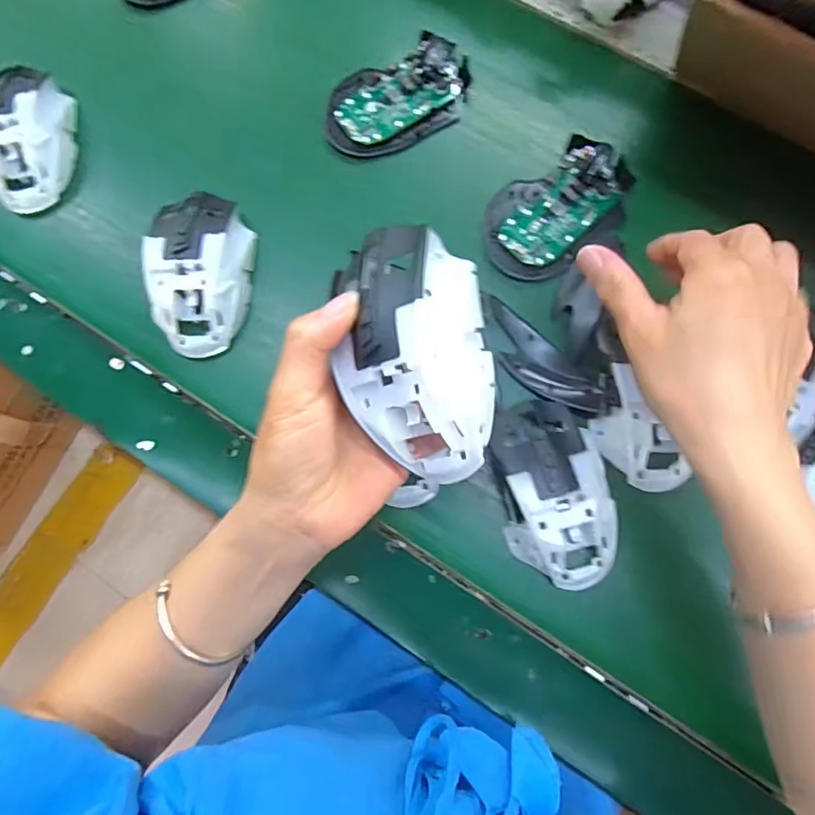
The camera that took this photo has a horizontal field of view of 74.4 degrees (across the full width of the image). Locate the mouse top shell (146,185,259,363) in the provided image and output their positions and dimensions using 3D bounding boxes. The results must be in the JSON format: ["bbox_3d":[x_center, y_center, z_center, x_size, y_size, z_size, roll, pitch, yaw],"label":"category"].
[{"bbox_3d":[-0.142,-0.093,0.369,0.061,0.036,0.109,0,79,1],"label":"mouse top shell"}]

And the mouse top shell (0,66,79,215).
[{"bbox_3d":[-0.284,-0.203,0.397,0.062,0.042,0.113,-5,79,0],"label":"mouse top shell"}]

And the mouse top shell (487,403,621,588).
[{"bbox_3d":[0.090,0.052,0.328,0.067,0.029,0.112,-6,79,0],"label":"mouse top shell"}]

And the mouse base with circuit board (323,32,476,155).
[{"bbox_3d":[-0.007,-0.234,0.402,0.114,0.028,0.071,-25,79,-4],"label":"mouse base with circuit board"}]

